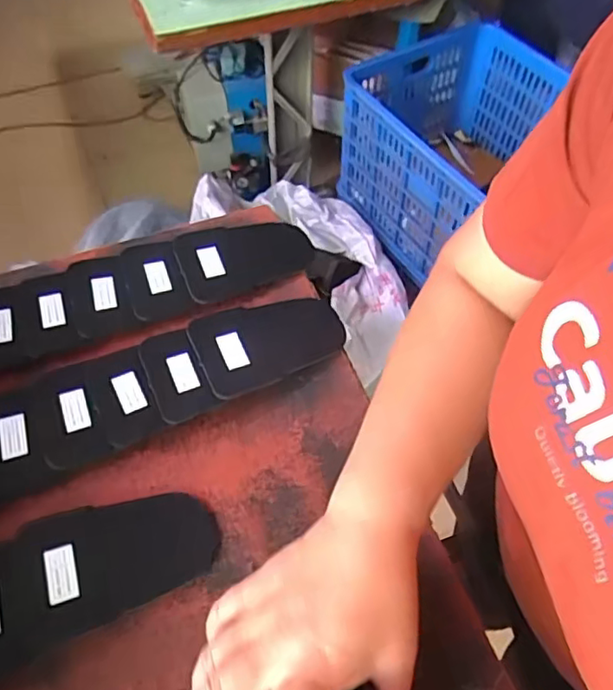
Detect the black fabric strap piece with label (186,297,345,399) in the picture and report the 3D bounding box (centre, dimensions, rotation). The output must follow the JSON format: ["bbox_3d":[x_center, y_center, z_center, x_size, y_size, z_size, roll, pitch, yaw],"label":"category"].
[{"bbox_3d":[-0.034,-0.009,0.571,0.140,0.011,0.092,-23,60,-14],"label":"black fabric strap piece with label"}]

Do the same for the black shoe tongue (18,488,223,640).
[{"bbox_3d":[-0.145,0.161,0.465,0.144,0.007,0.089,-15,57,-17],"label":"black shoe tongue"}]

